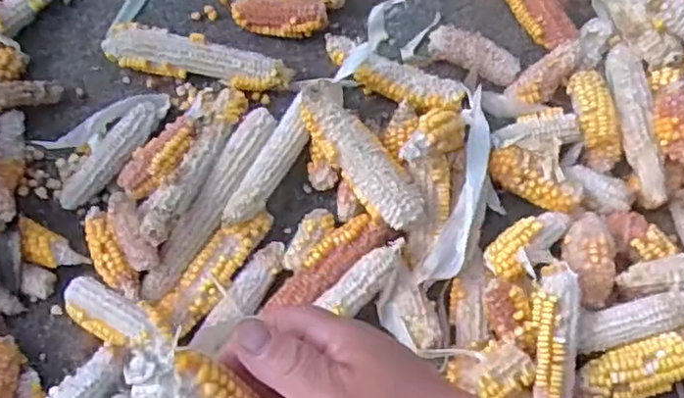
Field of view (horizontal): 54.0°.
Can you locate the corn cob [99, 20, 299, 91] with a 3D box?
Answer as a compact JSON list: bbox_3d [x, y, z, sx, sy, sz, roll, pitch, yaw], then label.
[{"bbox_3d":[-0.136,-0.128,0.625,0.173,0.040,0.043,16,74,4],"label":"corn cob"}]

